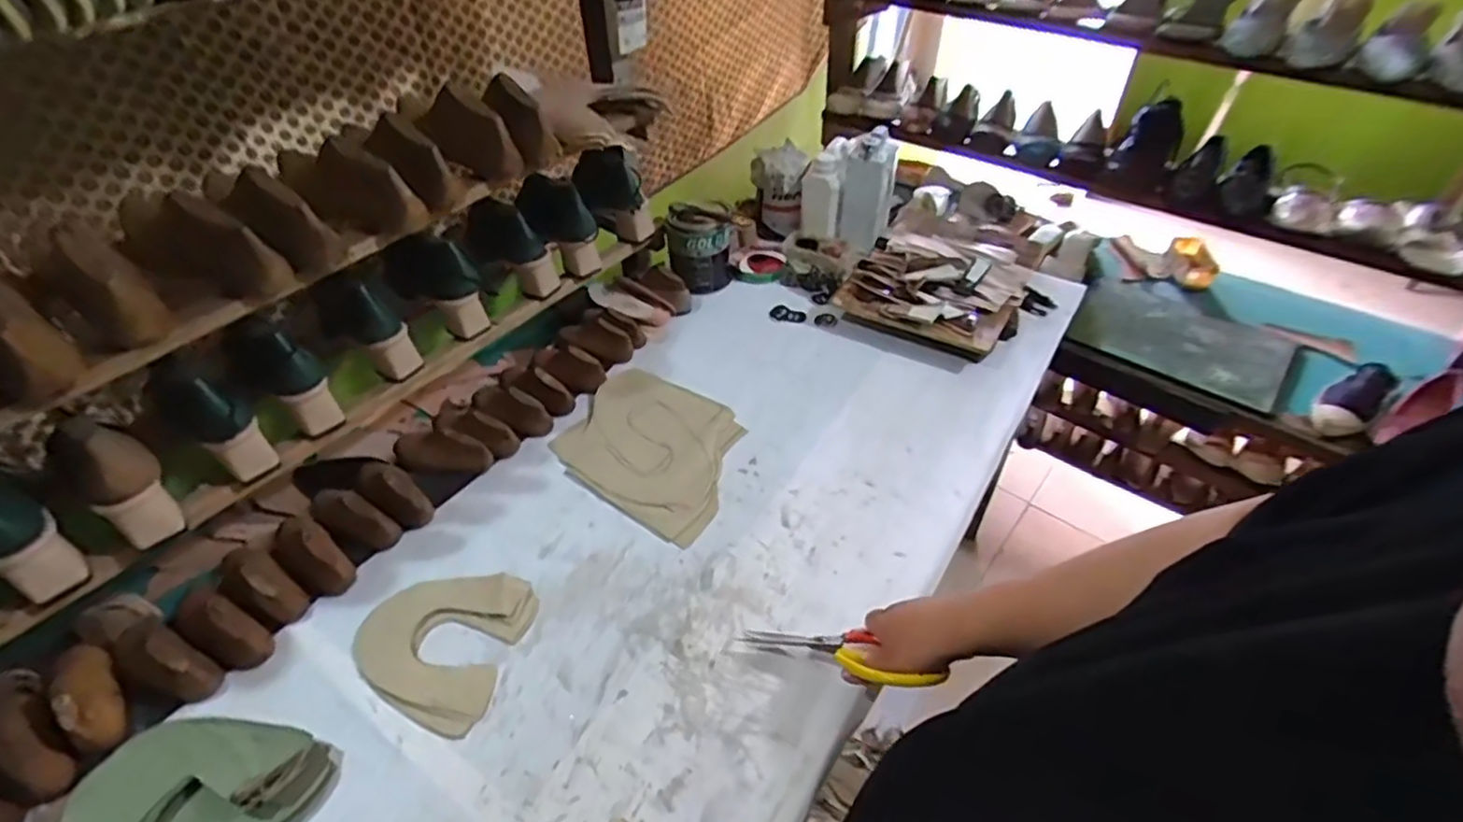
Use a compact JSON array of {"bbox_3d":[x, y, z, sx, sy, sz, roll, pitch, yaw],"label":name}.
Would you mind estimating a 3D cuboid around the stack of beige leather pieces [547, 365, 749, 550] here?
[{"bbox_3d":[-0.106,0.041,0.918,0.267,0.009,0.223,25,49,23],"label":"stack of beige leather pieces"}]

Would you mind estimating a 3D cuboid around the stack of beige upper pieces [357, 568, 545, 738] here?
[{"bbox_3d":[-0.315,0.242,0.721,0.167,0.008,0.166,11,45,11],"label":"stack of beige upper pieces"}]

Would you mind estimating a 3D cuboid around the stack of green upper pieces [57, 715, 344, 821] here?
[{"bbox_3d":[-0.475,0.349,0.582,0.174,0.045,0.173,15,46,15],"label":"stack of green upper pieces"}]

